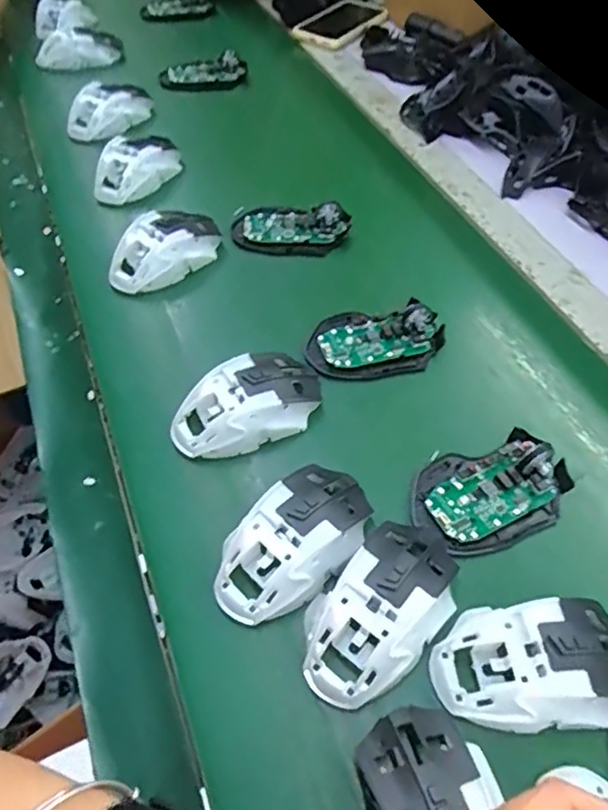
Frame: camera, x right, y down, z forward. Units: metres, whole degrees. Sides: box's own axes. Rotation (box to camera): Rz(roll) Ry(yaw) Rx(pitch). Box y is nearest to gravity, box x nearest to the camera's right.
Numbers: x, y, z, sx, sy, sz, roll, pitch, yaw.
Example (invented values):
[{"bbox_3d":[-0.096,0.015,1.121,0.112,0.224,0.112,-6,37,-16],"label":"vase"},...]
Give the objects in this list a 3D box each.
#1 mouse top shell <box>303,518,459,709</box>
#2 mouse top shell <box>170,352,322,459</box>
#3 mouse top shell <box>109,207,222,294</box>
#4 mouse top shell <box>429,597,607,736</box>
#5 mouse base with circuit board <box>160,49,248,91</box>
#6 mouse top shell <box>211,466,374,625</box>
[{"bbox_3d":[0.048,0.121,0.354,0.065,0.035,0.117,34,59,22],"label":"mouse top shell"},{"bbox_3d":[-0.044,-0.002,0.452,0.118,0.040,0.065,-20,56,-16],"label":"mouse top shell"},{"bbox_3d":[-0.134,-0.150,0.568,0.116,0.042,0.061,-35,61,-25],"label":"mouse top shell"},{"bbox_3d":[0.134,0.144,0.334,0.117,0.032,0.066,-3,53,-4],"label":"mouse top shell"},{"bbox_3d":[-0.140,-0.460,0.821,0.118,0.032,0.043,-4,51,-7],"label":"mouse base with circuit board"},{"bbox_3d":[-0.007,0.087,0.381,0.067,0.040,0.117,38,60,24],"label":"mouse top shell"}]

